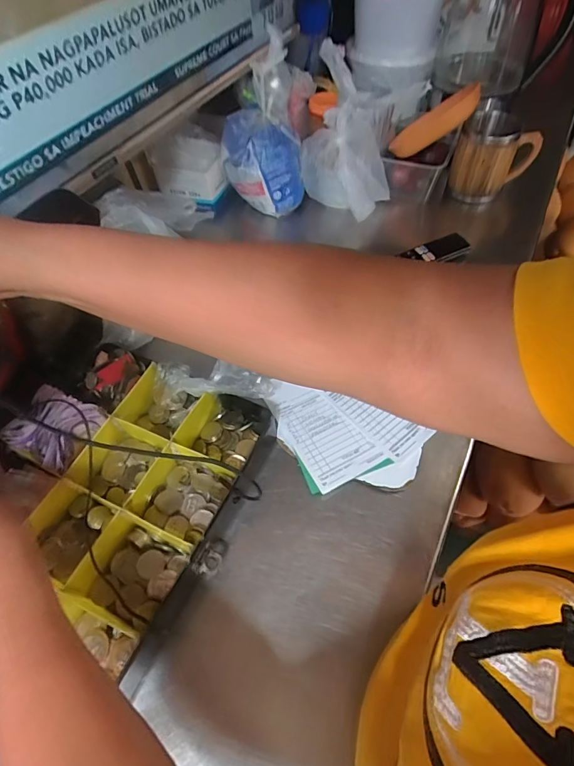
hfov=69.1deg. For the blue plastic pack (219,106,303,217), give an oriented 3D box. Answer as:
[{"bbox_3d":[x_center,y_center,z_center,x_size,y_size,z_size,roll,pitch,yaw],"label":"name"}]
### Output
[{"bbox_3d":[-0.037,-0.343,0.657,0.118,0.114,0.097,-10,55,-3],"label":"blue plastic pack"}]

